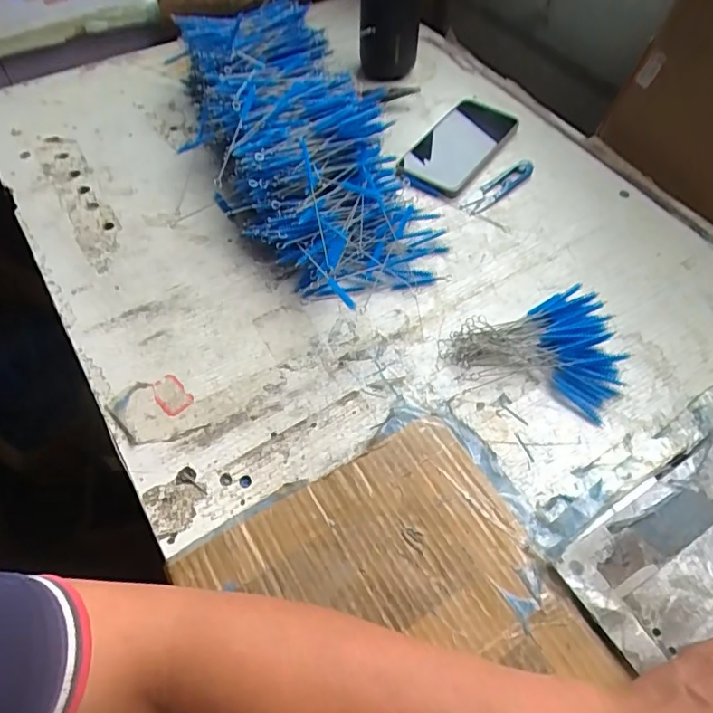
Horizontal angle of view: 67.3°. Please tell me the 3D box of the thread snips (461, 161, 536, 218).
[{"bbox_3d":[0.150,-0.182,0.570,0.105,0.007,0.025,-37,64,-24],"label":"thread snips"}]

